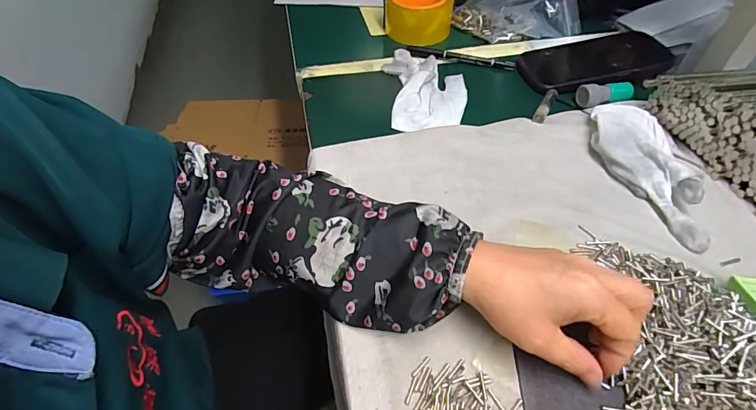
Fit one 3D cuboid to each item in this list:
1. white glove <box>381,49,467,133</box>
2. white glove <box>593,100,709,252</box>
[{"bbox_3d":[0.057,-0.141,0.478,0.091,0.018,0.151,-3,46,-4],"label":"white glove"},{"bbox_3d":[0.248,-0.038,0.374,0.073,0.030,0.159,8,46,7],"label":"white glove"}]

